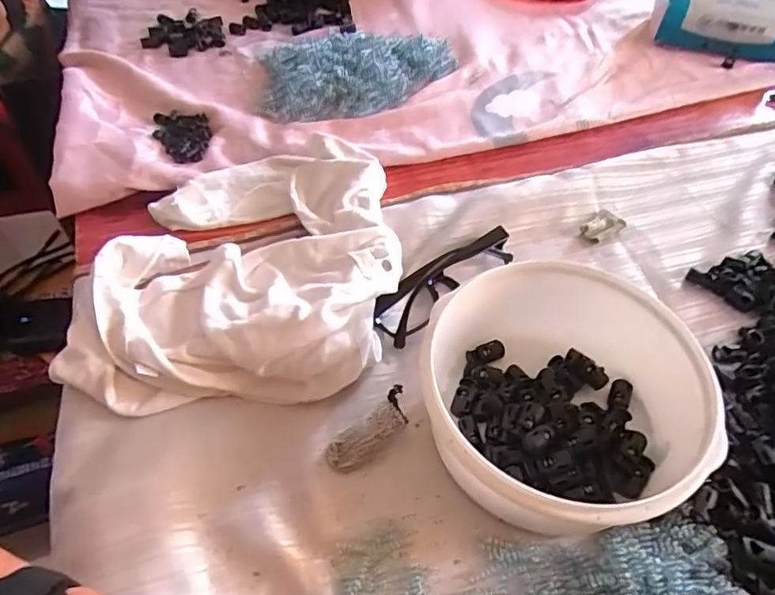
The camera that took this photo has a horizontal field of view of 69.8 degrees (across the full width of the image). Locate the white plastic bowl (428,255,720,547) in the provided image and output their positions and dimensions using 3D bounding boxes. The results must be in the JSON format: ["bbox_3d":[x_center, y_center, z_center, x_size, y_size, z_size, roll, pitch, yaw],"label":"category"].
[{"bbox_3d":[0.101,0.062,0.335,0.143,0.075,0.154,1,51,-1],"label":"white plastic bowl"}]

